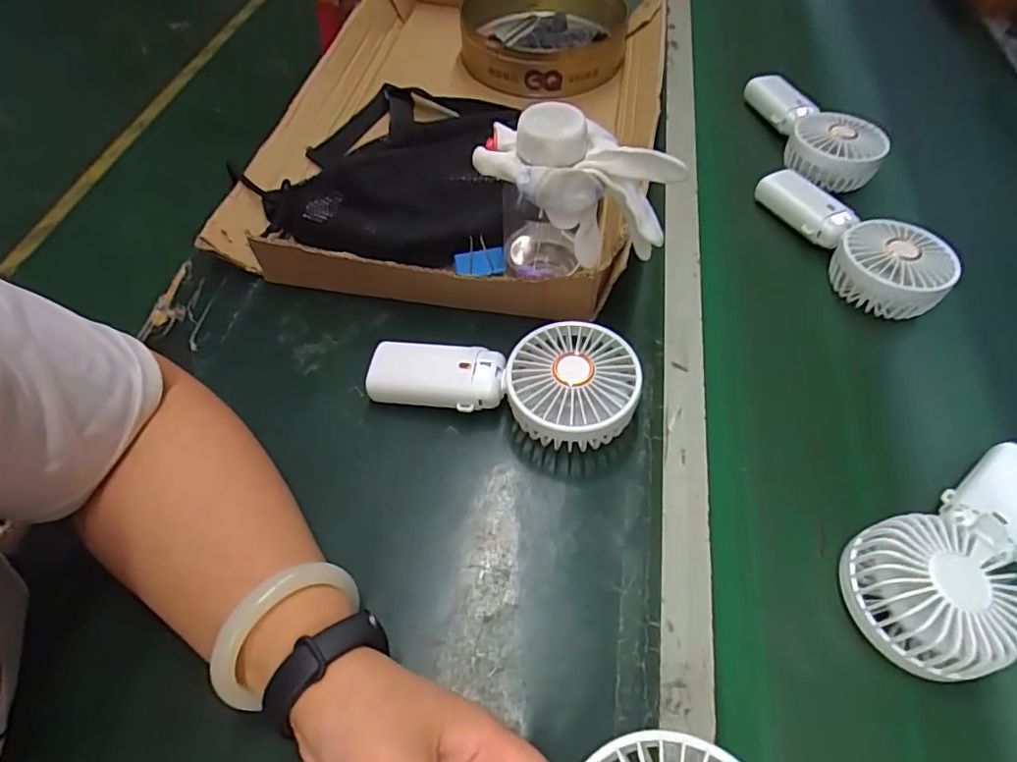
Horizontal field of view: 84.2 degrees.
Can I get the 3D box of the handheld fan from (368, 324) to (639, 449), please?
[{"bbox_3d":[-0.004,-0.003,0.395,0.177,0.048,0.083,12,56,7],"label":"handheld fan"}]

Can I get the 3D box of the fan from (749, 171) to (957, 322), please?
[{"bbox_3d":[0.306,-0.134,0.502,0.076,0.041,0.182,-16,58,-12],"label":"fan"}]

